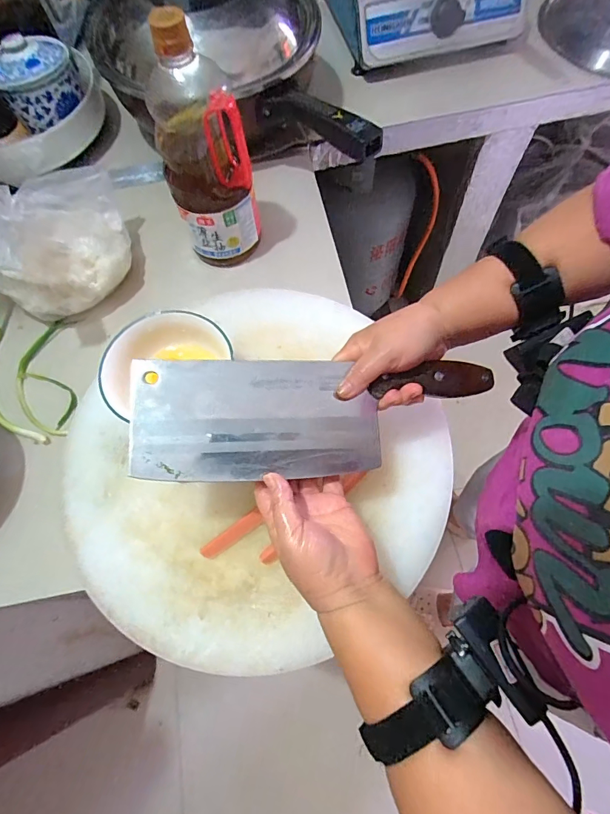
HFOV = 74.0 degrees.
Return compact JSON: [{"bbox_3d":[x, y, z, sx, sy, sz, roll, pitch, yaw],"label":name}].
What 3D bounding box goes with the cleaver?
[{"bbox_3d":[0.014,0.007,0.341,0.299,0.013,0.097,-1,80,-12],"label":"cleaver"}]

